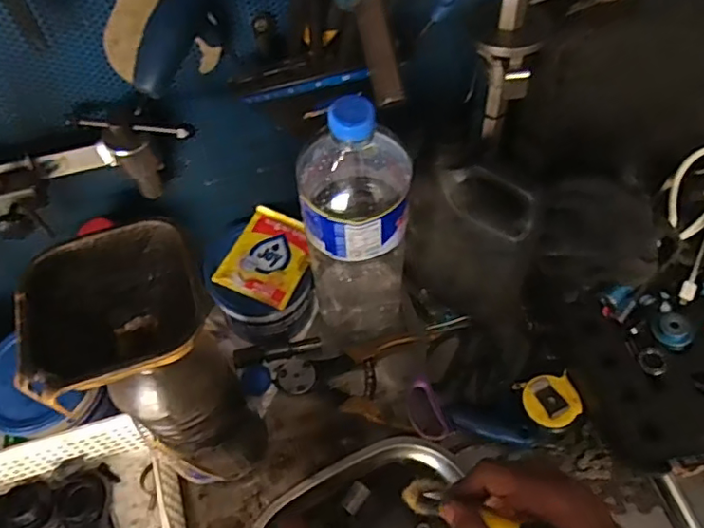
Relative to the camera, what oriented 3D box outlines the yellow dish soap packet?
[{"bbox_3d":[-0.083,-0.009,0.573,0.081,0.008,0.093,21,62,15],"label":"yellow dish soap packet"}]

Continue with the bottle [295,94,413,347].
[{"bbox_3d":[0.011,-0.025,0.514,0.101,0.306,0.093,-3,59,1],"label":"bottle"}]

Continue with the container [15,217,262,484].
[{"bbox_3d":[-0.129,0.095,0.433,0.093,0.303,0.097,-23,61,-11],"label":"container"}]

